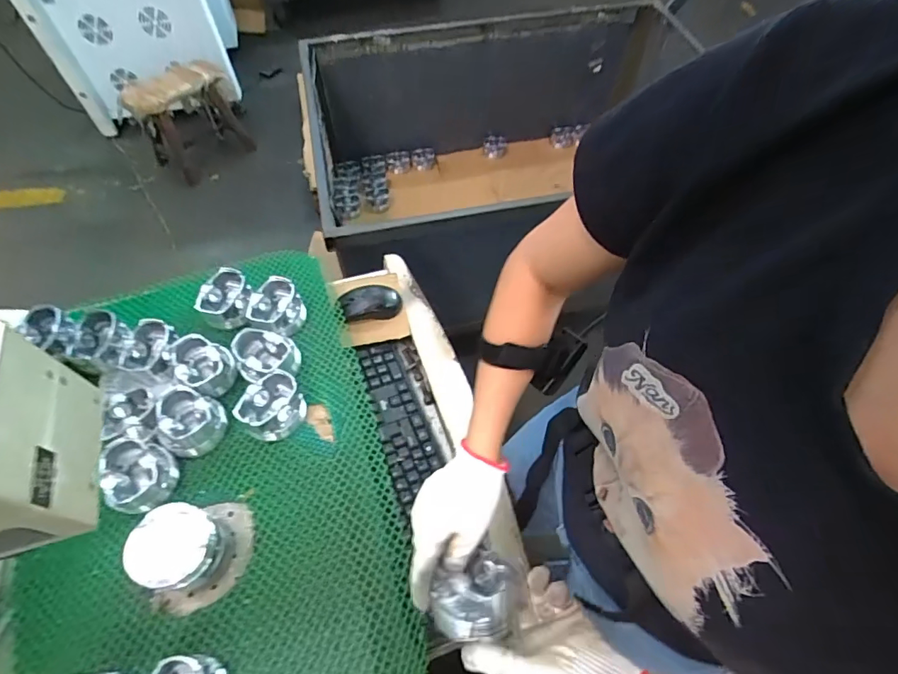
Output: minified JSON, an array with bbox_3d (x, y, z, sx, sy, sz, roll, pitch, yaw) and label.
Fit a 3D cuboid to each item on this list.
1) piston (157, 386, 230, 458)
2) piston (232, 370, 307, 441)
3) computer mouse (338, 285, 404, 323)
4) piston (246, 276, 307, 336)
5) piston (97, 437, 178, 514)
[{"bbox_3d":[-0.342,0.108,0.632,0.084,0.056,0.078,0,58,0],"label":"piston"},{"bbox_3d":[-0.233,0.093,0.642,0.081,0.050,0.069,-40,66,-22],"label":"piston"},{"bbox_3d":[-0.134,-0.060,0.826,0.101,0.034,0.059,-11,58,-7],"label":"computer mouse"},{"bbox_3d":[-0.260,-0.041,0.733,0.070,0.051,0.088,21,60,13],"label":"piston"},{"bbox_3d":[-0.380,0.170,0.592,0.067,0.053,0.082,-12,58,-7],"label":"piston"}]

